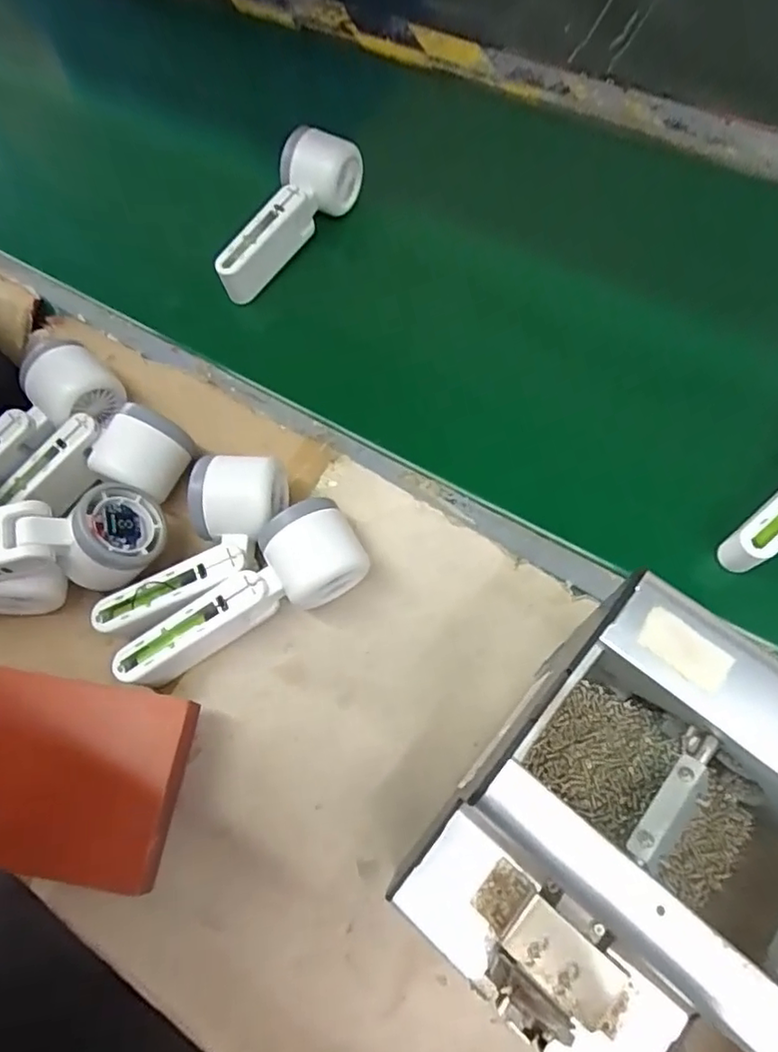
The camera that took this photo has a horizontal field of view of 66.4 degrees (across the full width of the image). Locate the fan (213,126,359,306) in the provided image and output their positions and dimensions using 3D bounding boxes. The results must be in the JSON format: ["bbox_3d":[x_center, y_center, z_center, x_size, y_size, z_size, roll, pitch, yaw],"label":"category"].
[{"bbox_3d":[-0.092,-0.262,0.495,0.051,0.053,0.160,31,73,19],"label":"fan"}]

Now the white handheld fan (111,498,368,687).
[{"bbox_3d":[-0.098,0.041,0.384,0.163,0.053,0.058,-26,66,-6],"label":"white handheld fan"}]

